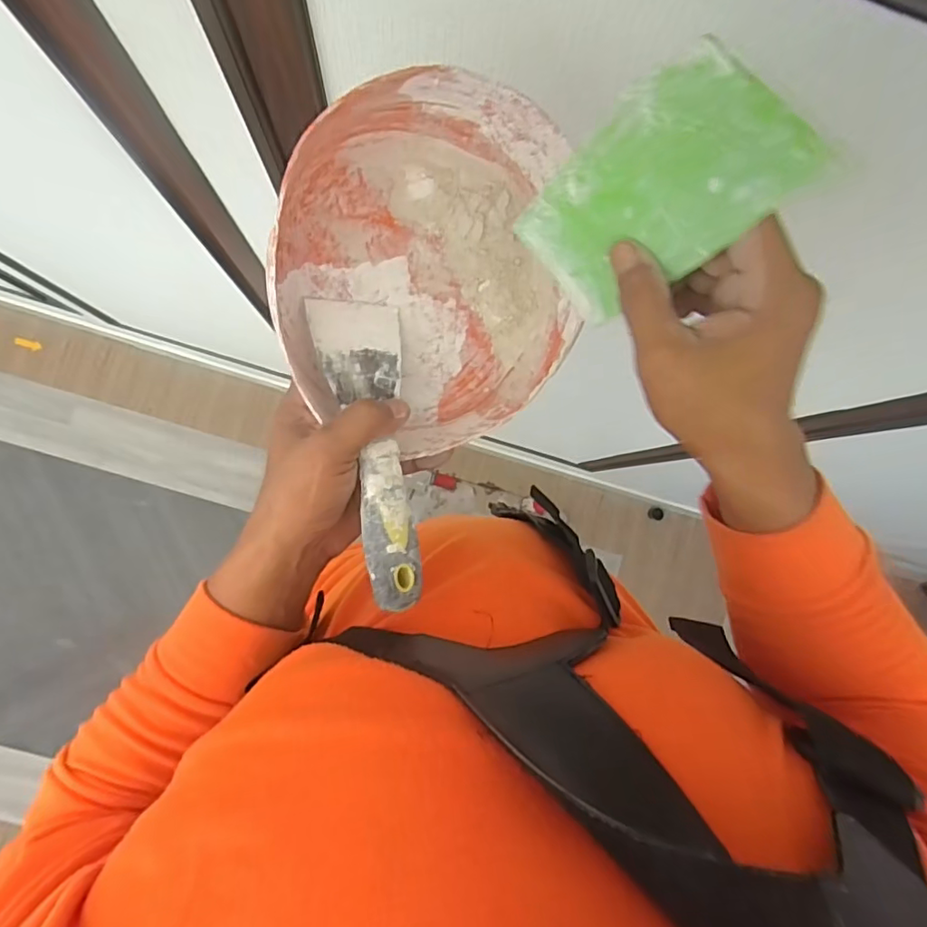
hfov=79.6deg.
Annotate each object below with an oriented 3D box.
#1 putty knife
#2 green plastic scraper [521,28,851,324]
[{"bbox_3d":[-0.054,-0.012,0.331,0.052,0.021,0.190,-8,75,-9],"label":"putty knife"},{"bbox_3d":[0.083,-0.121,0.259,0.004,0.144,0.074,-42,99,-22],"label":"green plastic scraper"}]

